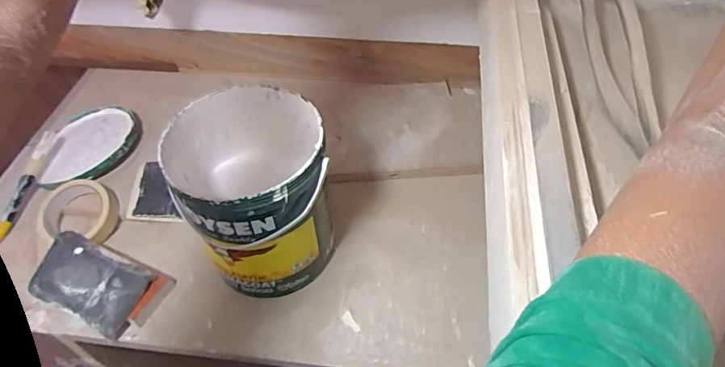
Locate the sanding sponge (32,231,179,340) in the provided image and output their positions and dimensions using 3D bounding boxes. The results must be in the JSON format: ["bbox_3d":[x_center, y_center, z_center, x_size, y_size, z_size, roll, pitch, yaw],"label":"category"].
[{"bbox_3d":[-0.328,0.124,0.602,0.158,0.020,0.088,23,61,11],"label":"sanding sponge"}]

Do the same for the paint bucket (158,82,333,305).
[{"bbox_3d":[-0.122,0.019,0.583,0.167,0.203,0.167,-1,50,1],"label":"paint bucket"}]

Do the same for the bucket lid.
[{"bbox_3d":[-0.424,-0.062,0.758,0.137,0.031,0.176,-10,50,-7],"label":"bucket lid"}]

